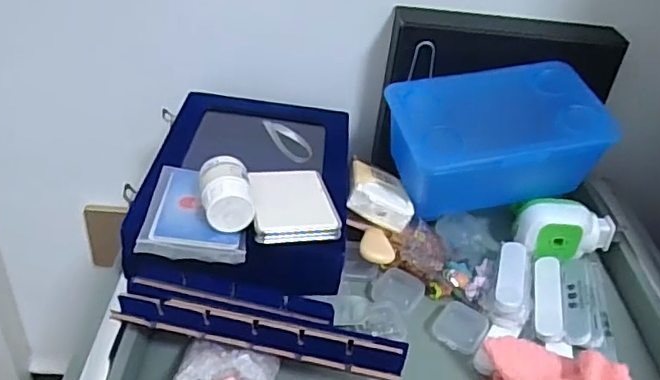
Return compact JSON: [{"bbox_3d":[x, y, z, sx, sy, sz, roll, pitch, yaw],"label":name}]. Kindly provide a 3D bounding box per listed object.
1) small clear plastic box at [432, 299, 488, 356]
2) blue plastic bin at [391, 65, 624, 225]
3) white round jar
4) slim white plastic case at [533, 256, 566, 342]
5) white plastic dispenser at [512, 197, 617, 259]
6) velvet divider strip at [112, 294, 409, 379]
[{"bbox_3d":[0.097,0.100,0.437,0.034,0.009,0.040,22,39,21],"label":"small clear plastic box"},{"bbox_3d":[0.128,-0.038,0.482,0.169,0.092,0.106,-6,38,-16],"label":"blue plastic bin"},{"bbox_3d":[-0.070,0.003,0.398,0.032,0.033,0.047,-5,37,-15],"label":"white round jar"},{"bbox_3d":[0.170,0.082,0.460,0.021,0.009,0.084,12,36,8],"label":"slim white plastic case"},{"bbox_3d":[0.199,0.031,0.500,0.080,0.034,0.039,-2,37,-10],"label":"white plastic dispenser"},{"bbox_3d":[-0.045,0.090,0.367,0.182,0.016,0.020,10,36,5],"label":"velvet divider strip"}]

